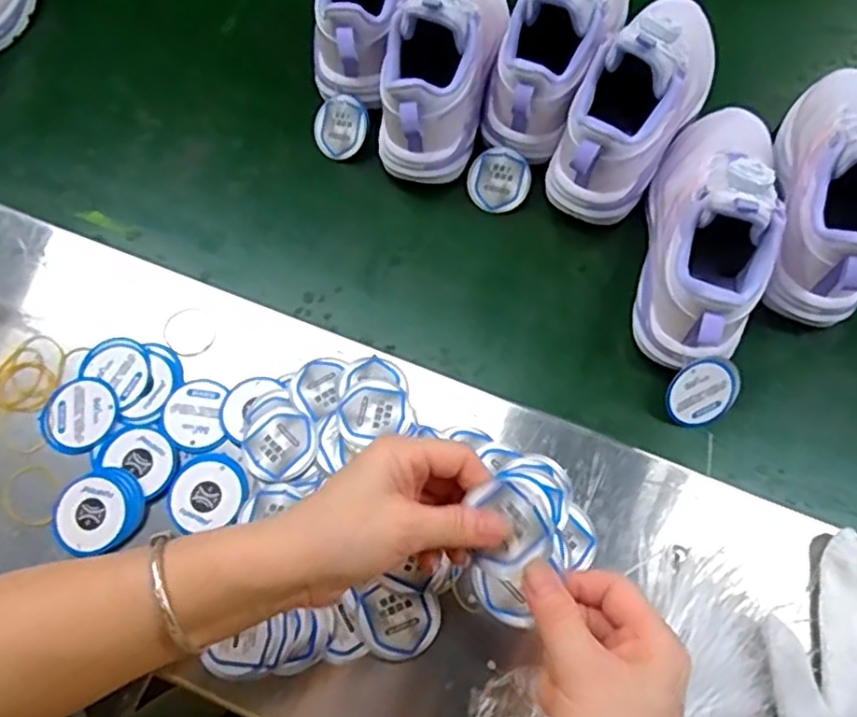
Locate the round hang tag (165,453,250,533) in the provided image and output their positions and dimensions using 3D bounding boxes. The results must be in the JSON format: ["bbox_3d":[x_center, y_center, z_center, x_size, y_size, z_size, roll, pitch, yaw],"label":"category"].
[{"bbox_3d":[-0.140,0.084,0.423,0.050,0.006,0.046,0,70,1],"label":"round hang tag"}]

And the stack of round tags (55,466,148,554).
[{"bbox_3d":[-0.204,0.094,0.416,0.054,0.005,0.049,-37,73,-11],"label":"stack of round tags"}]

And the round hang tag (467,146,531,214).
[{"bbox_3d":[0.056,-0.140,0.527,0.048,0.005,0.047,2,105,8],"label":"round hang tag"}]

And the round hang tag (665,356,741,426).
[{"bbox_3d":[0.188,0.022,0.458,0.054,0.006,0.046,-22,109,0],"label":"round hang tag"}]

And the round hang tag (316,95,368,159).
[{"bbox_3d":[-0.071,-0.186,0.541,0.048,0.004,0.044,-41,92,22],"label":"round hang tag"}]

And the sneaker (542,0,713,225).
[{"bbox_3d":[0.172,-0.204,0.505,0.080,0.108,0.217,33,70,11],"label":"sneaker"}]

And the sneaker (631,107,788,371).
[{"bbox_3d":[0.195,-0.097,0.465,0.070,0.111,0.208,15,68,4],"label":"sneaker"}]

